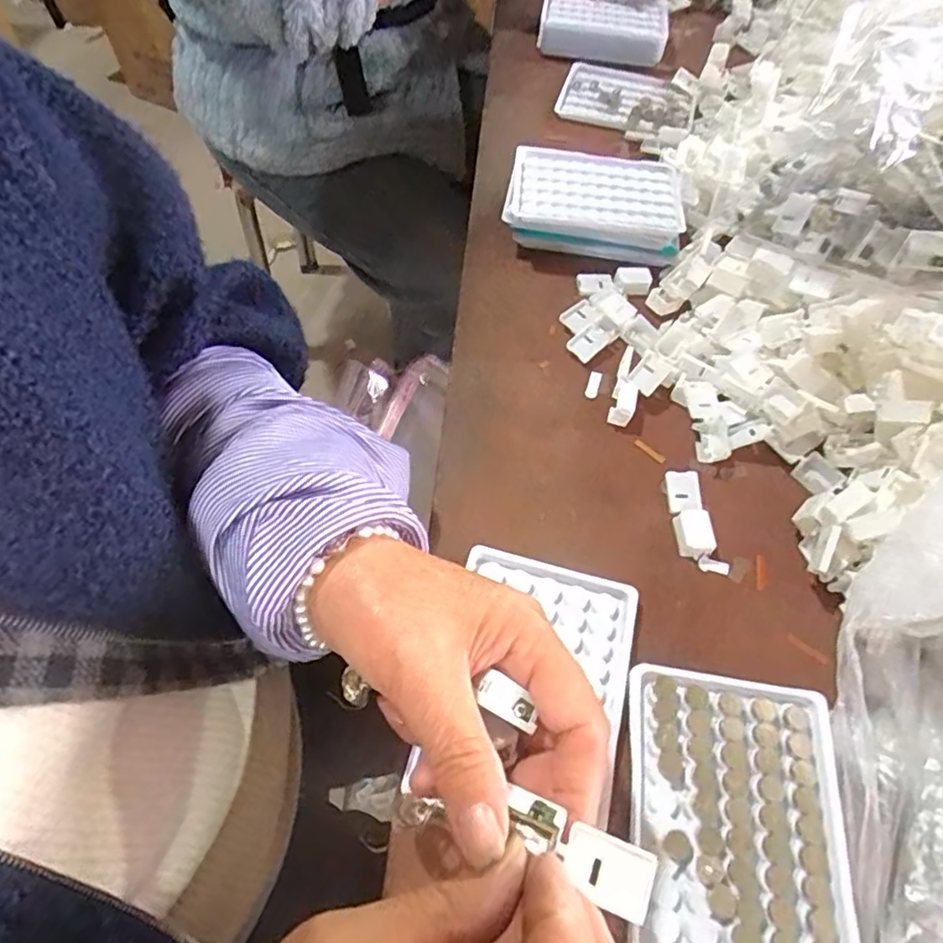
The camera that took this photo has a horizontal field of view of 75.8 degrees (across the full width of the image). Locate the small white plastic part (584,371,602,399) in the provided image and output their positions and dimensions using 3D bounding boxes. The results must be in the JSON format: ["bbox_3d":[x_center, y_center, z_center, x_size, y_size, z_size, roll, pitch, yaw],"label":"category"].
[{"bbox_3d":[0.084,-0.060,0.417,0.008,0.004,0.022,17,59,9],"label":"small white plastic part"}]

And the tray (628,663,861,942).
[{"bbox_3d":[0.119,0.162,0.275,0.095,0.014,0.131,9,58,3],"label":"tray"}]

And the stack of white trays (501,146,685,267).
[{"bbox_3d":[0.097,-0.214,0.488,0.136,0.035,0.103,10,58,4],"label":"stack of white trays"}]

